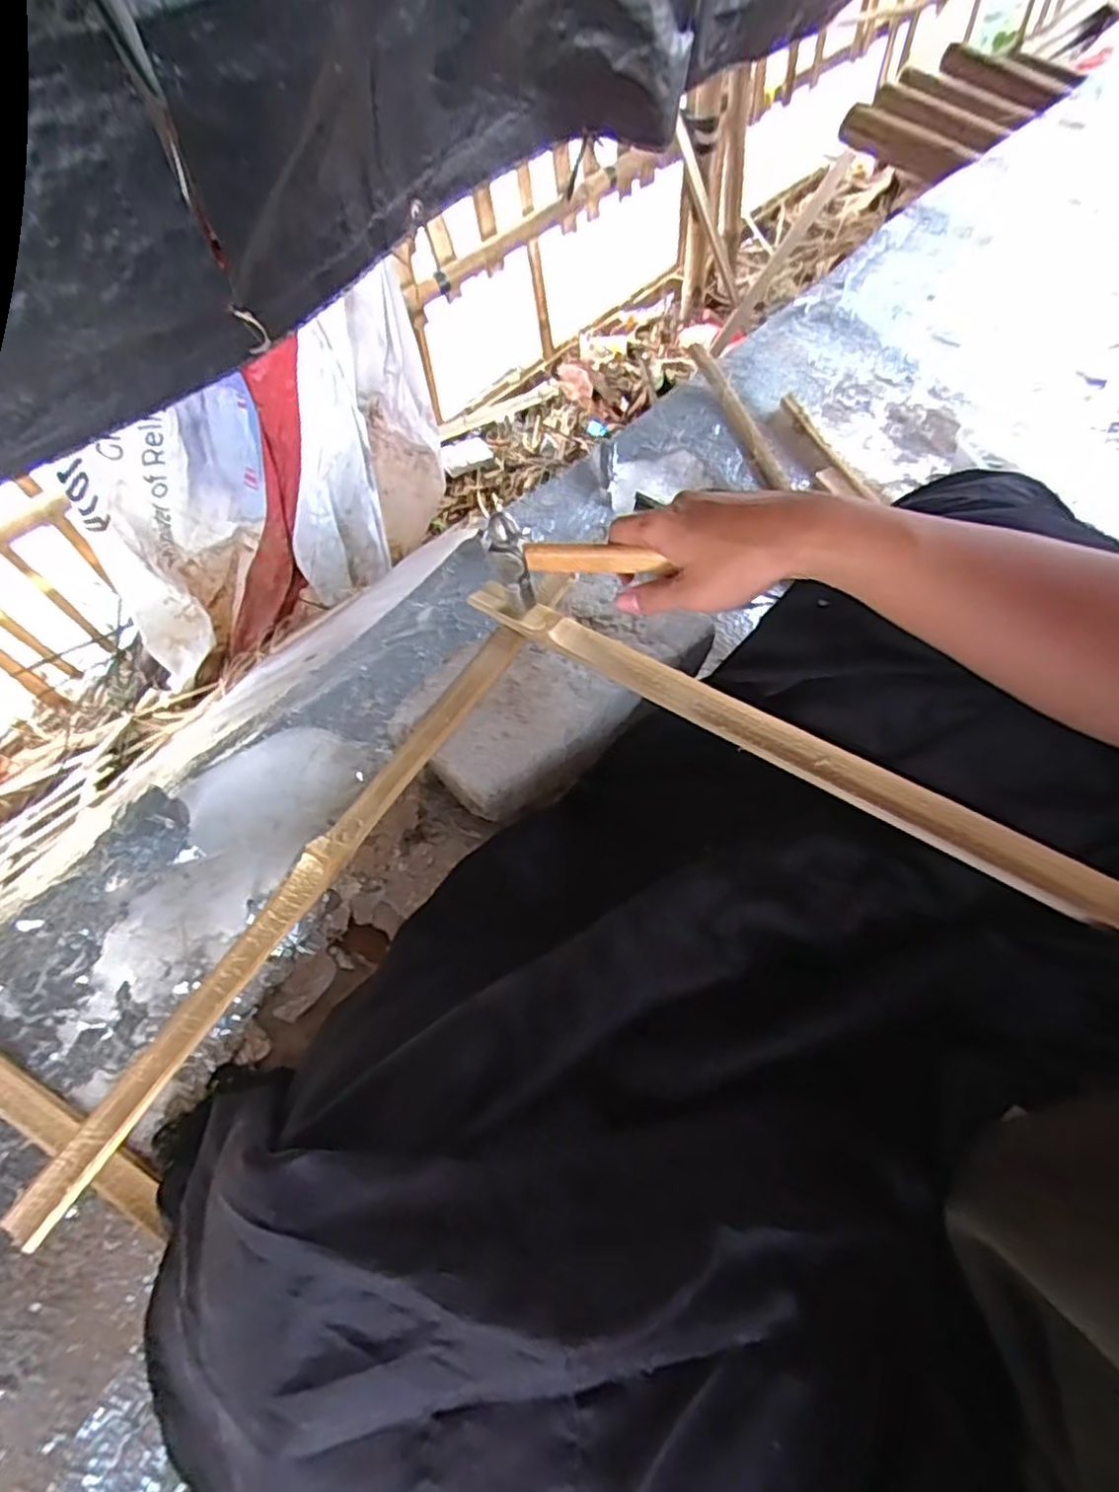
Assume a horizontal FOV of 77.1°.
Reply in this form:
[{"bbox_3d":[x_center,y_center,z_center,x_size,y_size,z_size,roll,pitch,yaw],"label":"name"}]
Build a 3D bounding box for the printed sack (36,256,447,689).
[{"bbox_3d":[-0.429,-0.379,1.087,0.584,0.436,0.130,-37,70,-13],"label":"printed sack"}]

